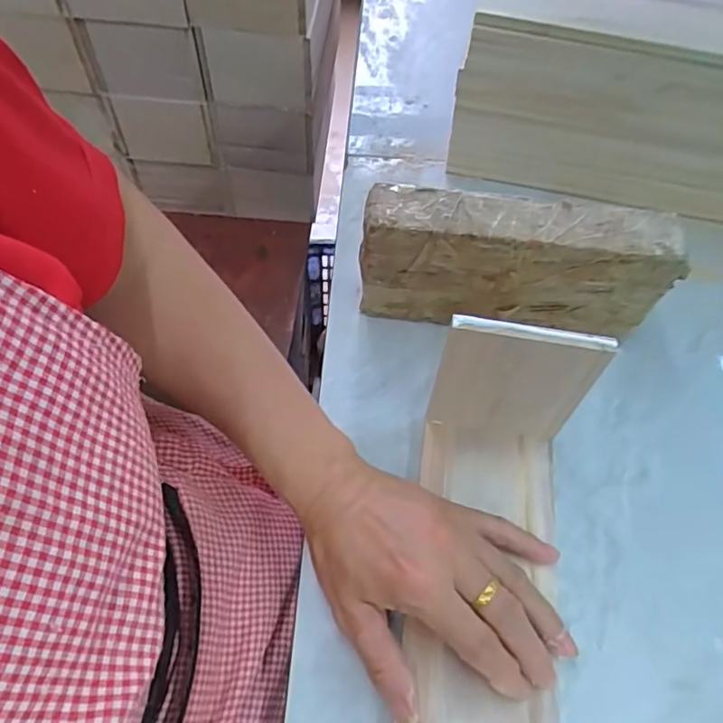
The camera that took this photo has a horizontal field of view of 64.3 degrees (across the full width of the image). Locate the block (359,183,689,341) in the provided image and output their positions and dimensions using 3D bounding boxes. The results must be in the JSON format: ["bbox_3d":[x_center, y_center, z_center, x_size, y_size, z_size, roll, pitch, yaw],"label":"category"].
[{"bbox_3d":[0.103,-0.063,0.415,0.203,0.105,0.044,6,58,2],"label":"block"}]

